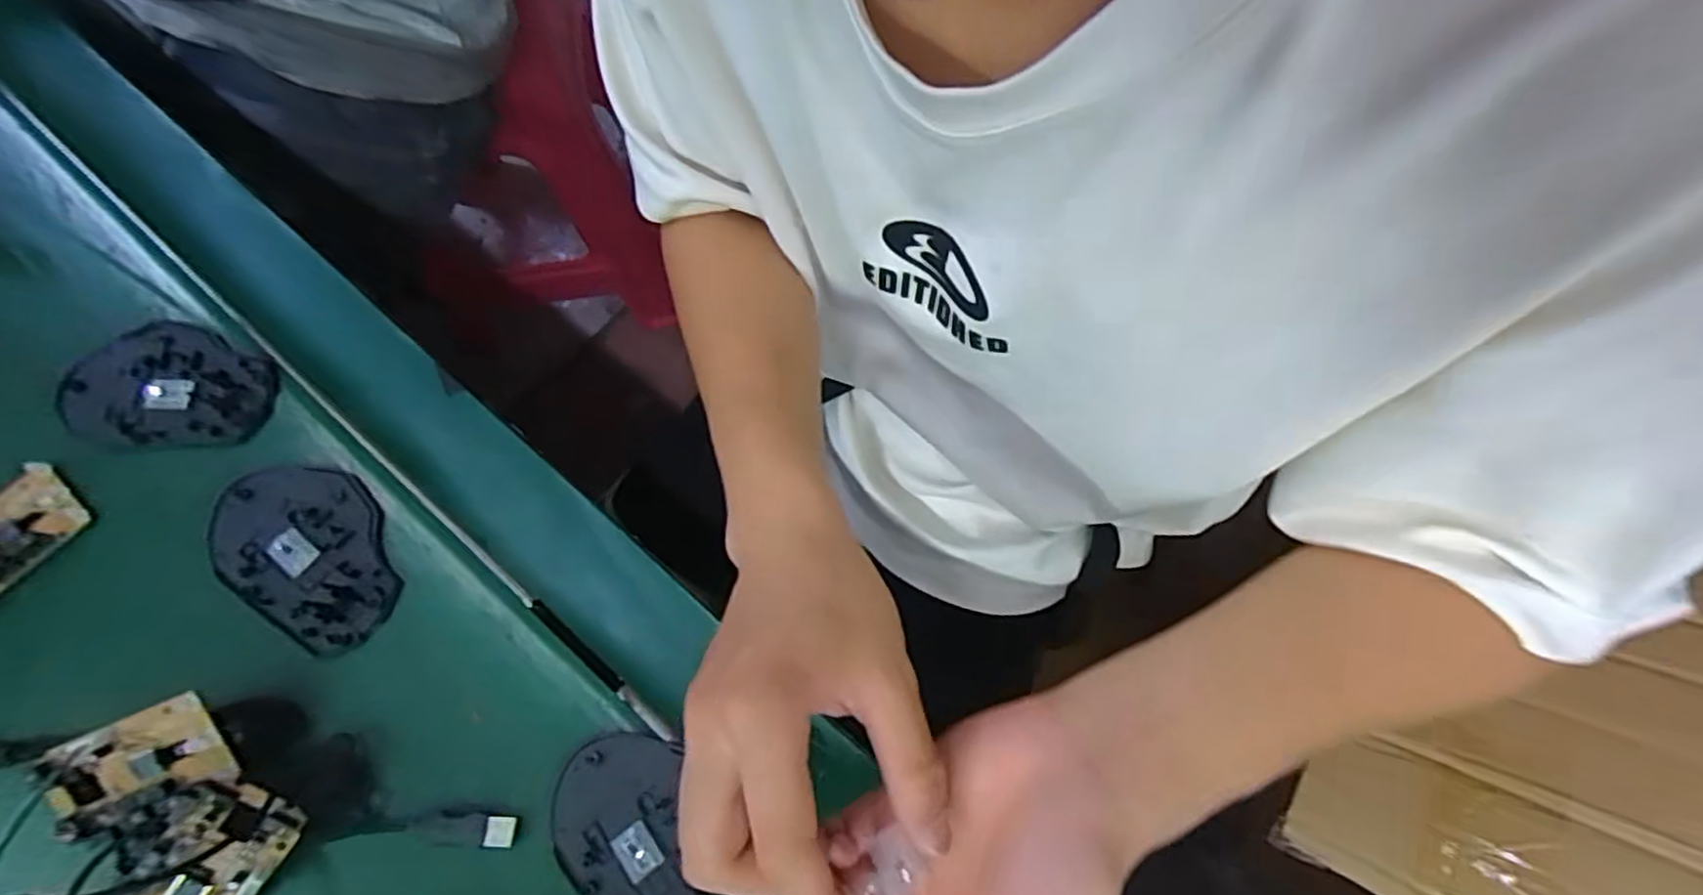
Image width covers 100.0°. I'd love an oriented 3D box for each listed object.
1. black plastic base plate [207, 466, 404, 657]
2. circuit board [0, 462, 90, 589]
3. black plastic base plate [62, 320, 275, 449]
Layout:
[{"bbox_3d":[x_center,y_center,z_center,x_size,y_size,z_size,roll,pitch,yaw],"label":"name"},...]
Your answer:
[{"bbox_3d":[-0.273,0.050,0.359,0.107,0.009,0.071,31,73,12],"label":"black plastic base plate"},{"bbox_3d":[-0.436,0.046,0.360,0.048,0.011,0.082,40,75,14],"label":"circuit board"},{"bbox_3d":[-0.365,-0.033,0.378,0.108,0.011,0.068,16,71,7],"label":"black plastic base plate"}]

